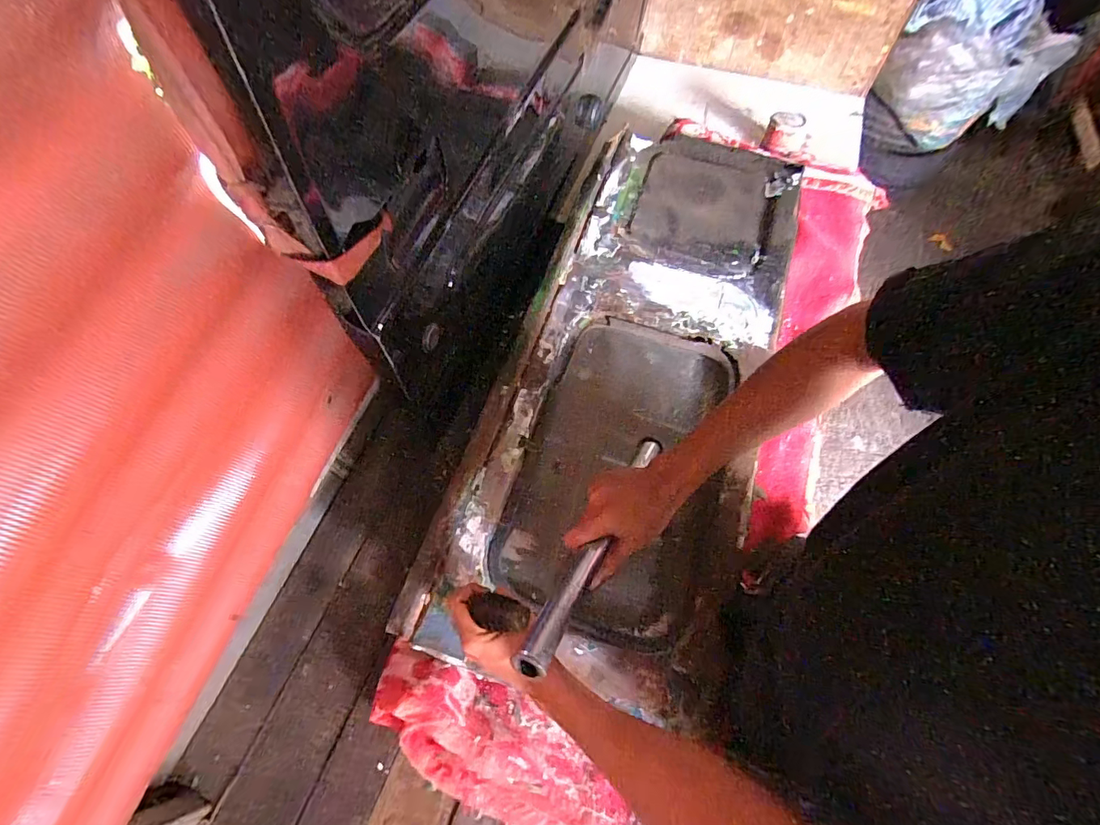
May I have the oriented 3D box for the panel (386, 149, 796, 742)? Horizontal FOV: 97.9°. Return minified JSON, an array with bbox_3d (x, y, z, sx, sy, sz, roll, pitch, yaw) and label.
[{"bbox_3d":[0.159,-0.107,0.739,0.379,0.092,0.995,18,64,11],"label":"panel"}]

